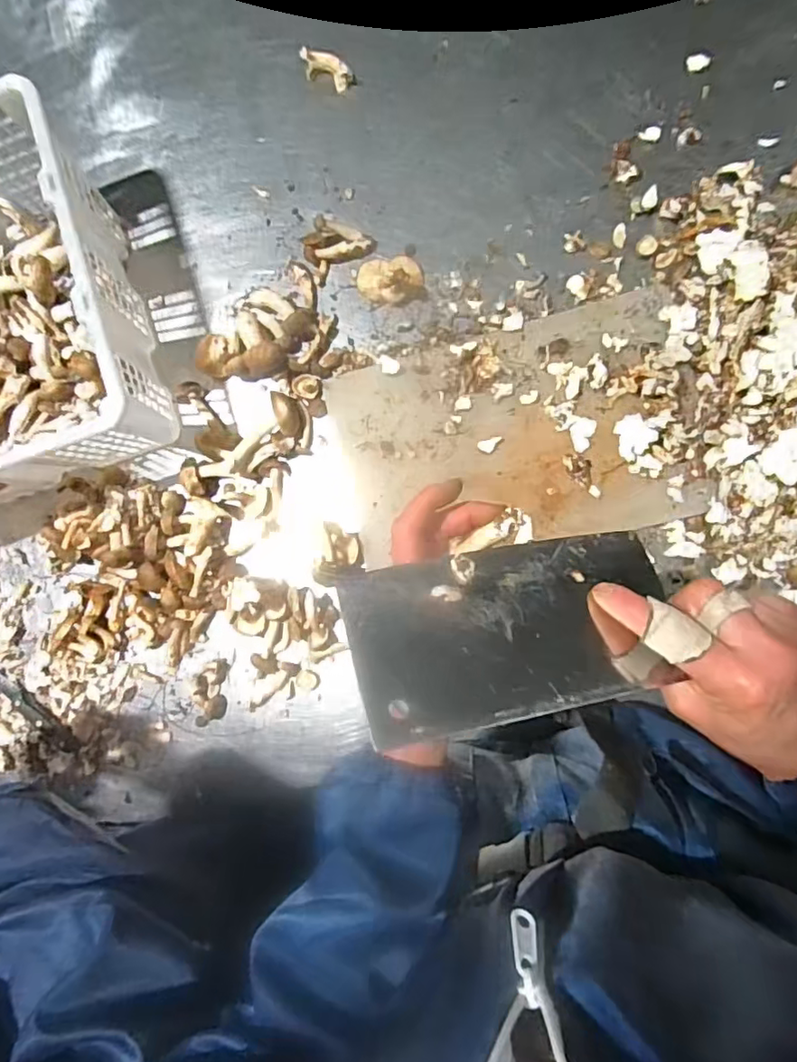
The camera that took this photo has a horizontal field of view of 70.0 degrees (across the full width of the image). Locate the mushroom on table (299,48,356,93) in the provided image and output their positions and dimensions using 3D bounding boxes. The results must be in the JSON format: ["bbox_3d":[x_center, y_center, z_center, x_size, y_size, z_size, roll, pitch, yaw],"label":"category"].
[{"bbox_3d":[-0.084,-0.546,0.672,0.066,0.021,0.028,28,92,6],"label":"mushroom on table"}]

